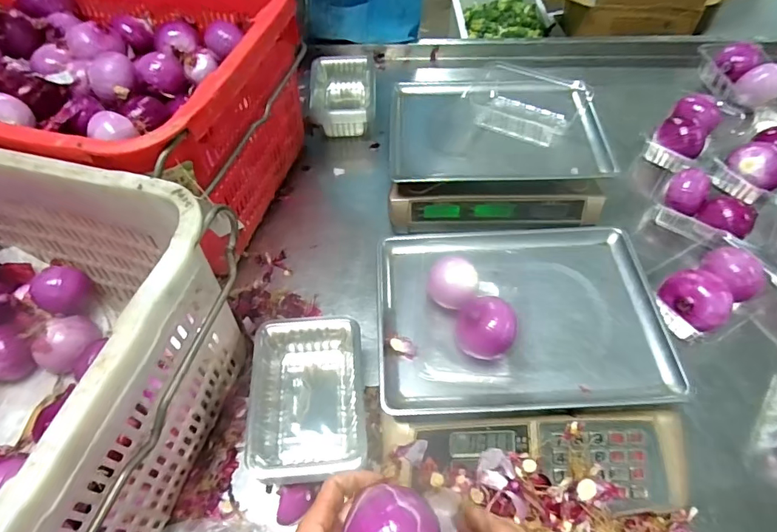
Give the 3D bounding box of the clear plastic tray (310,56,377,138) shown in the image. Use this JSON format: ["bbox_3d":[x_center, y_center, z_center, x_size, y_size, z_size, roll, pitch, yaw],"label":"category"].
[{"bbox_3d":[-0.090,-0.330,0.915,0.128,0.078,0.172,-2,56,0],"label":"clear plastic tray"}]

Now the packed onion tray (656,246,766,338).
[{"bbox_3d":[0.452,0.033,0.644,0.145,0.071,0.091,-32,61,-18],"label":"packed onion tray"}]

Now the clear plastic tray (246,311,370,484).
[{"bbox_3d":[-0.093,0.157,0.551,0.131,0.070,0.179,-4,56,-1],"label":"clear plastic tray"}]

